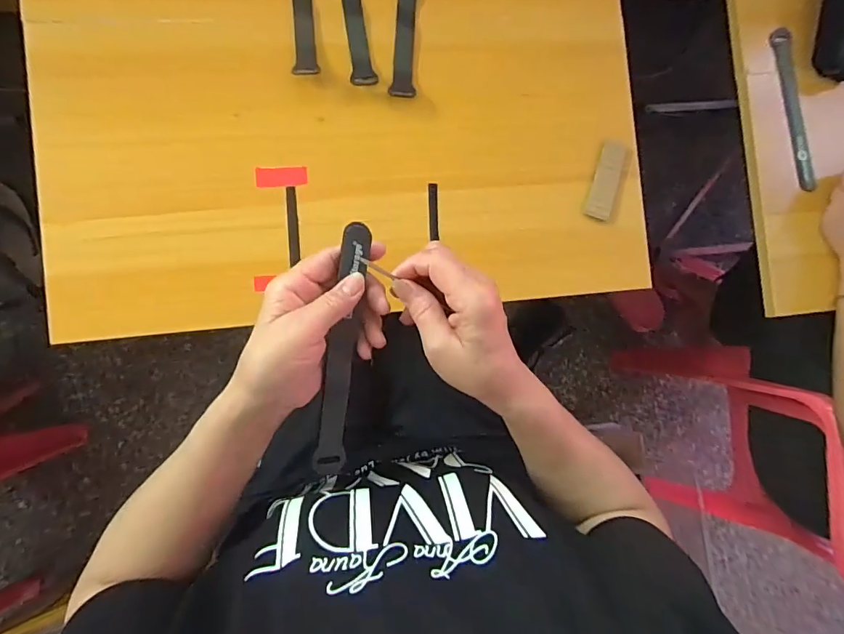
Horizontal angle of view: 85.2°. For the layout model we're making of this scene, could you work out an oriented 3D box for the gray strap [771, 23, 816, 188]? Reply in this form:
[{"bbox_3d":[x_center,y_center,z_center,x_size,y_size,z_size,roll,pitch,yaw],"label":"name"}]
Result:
[{"bbox_3d":[0.455,-0.253,0.562,0.020,0.013,0.198,-11,89,-7],"label":"gray strap"}]

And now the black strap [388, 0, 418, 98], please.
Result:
[{"bbox_3d":[-0.014,-0.312,0.464,0.024,0.009,0.186,3,88,-7],"label":"black strap"}]

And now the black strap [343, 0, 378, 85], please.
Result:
[{"bbox_3d":[-0.069,-0.324,0.457,0.023,0.005,0.189,-7,89,-7],"label":"black strap"}]

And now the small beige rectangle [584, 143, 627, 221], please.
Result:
[{"bbox_3d":[0.199,-0.146,0.492,0.028,0.004,0.081,17,86,-6],"label":"small beige rectangle"}]

